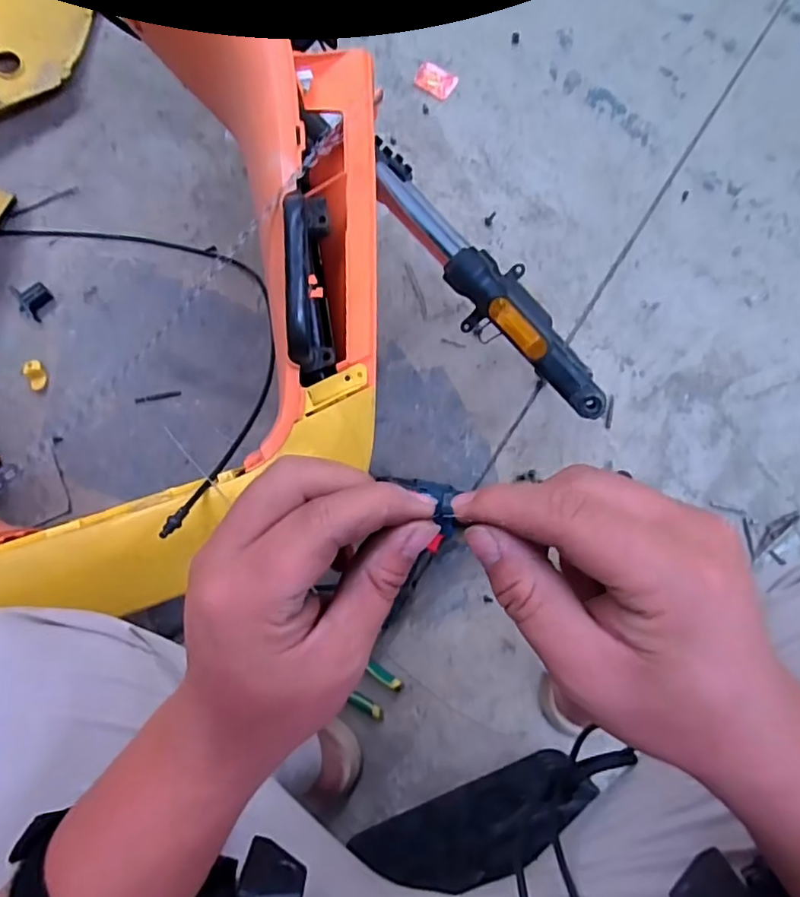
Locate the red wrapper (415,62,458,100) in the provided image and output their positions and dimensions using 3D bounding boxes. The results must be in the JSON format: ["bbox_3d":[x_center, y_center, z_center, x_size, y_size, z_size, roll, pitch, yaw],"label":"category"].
[{"bbox_3d":[0.057,-0.599,0.916,0.063,0.016,0.043,21,80,3],"label":"red wrapper"}]

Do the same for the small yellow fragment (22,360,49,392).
[{"bbox_3d":[-0.534,-0.108,0.829,0.023,0.019,0.044,-19,80,-4],"label":"small yellow fragment"}]

